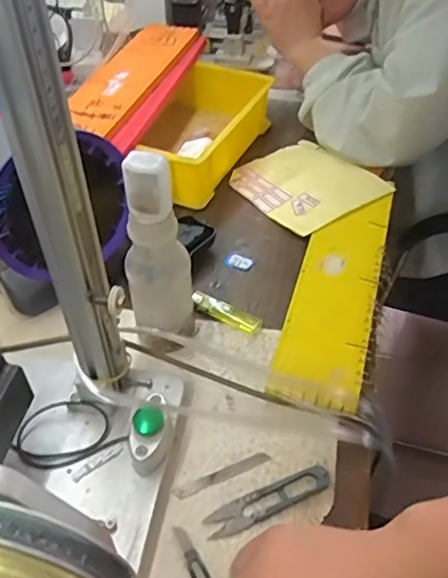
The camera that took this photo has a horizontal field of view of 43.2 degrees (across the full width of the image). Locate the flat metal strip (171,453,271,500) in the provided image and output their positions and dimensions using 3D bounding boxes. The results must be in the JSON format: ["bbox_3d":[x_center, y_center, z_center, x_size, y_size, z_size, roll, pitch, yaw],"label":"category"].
[{"bbox_3d":[-0.001,0.150,0.452,0.081,0.004,0.011,-18,48,-17],"label":"flat metal strip"}]

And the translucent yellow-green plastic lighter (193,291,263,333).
[{"bbox_3d":[0.002,0.022,0.569,0.075,0.010,0.021,23,50,21],"label":"translucent yellow-green plastic lighter"}]

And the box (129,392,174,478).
[{"bbox_3d":[-0.055,0.109,0.436,0.028,0.034,0.055,3,46,3],"label":"box"}]

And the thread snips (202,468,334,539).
[{"bbox_3d":[0.034,0.162,0.434,0.101,0.006,0.022,-18,48,-17],"label":"thread snips"}]

